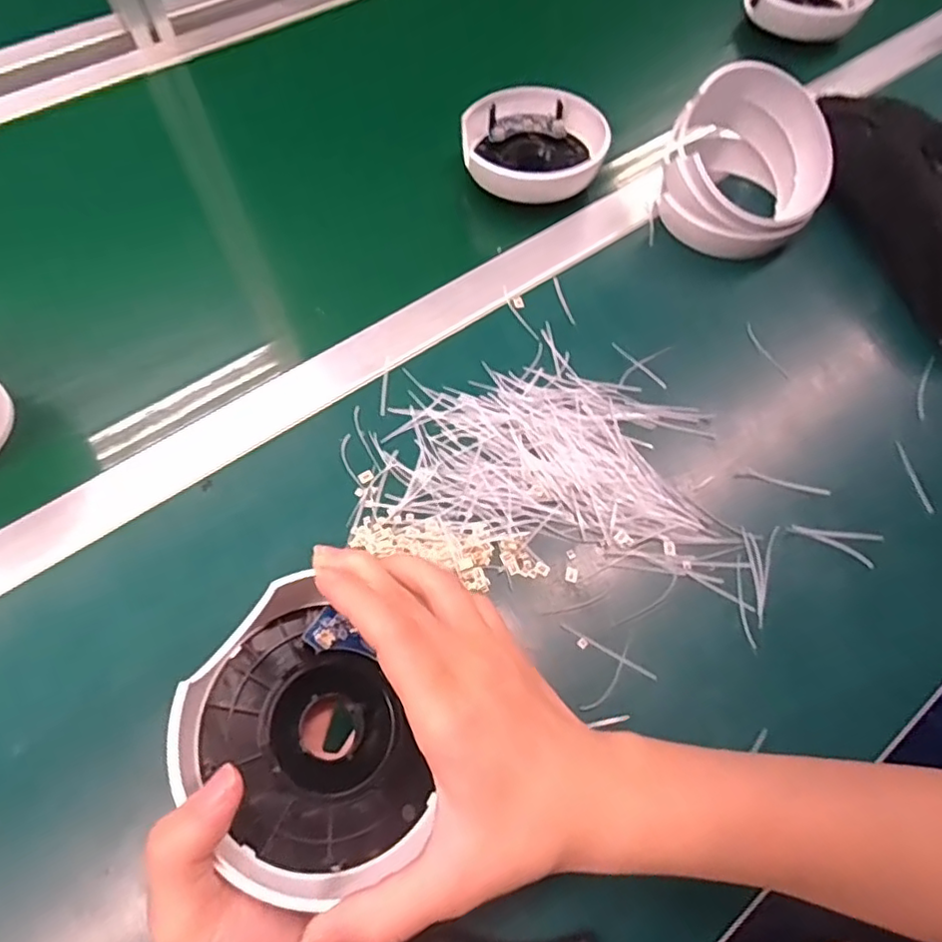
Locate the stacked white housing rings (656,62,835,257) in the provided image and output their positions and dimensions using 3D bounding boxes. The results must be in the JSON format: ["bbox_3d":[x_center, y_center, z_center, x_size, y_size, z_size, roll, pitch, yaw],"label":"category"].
[{"bbox_3d":[0.204,-0.224,0.445,0.110,0.083,0.114,0,62,0],"label":"stacked white housing rings"}]

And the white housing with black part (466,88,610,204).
[{"bbox_3d":[0.051,-0.261,0.492,0.114,0.035,0.105,0,62,0],"label":"white housing with black part"}]

